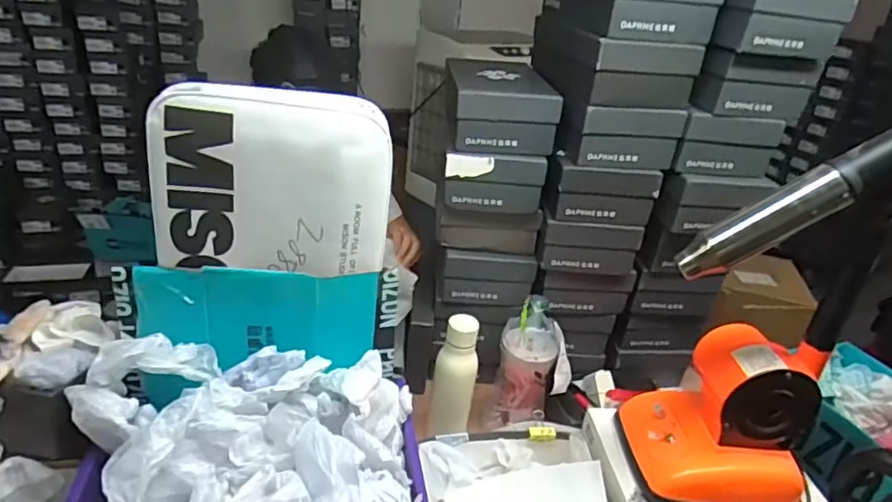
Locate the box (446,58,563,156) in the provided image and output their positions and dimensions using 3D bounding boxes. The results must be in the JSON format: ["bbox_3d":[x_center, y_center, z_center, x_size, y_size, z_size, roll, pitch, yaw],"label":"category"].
[{"bbox_3d":[0.089,-0.243,0.972,0.151,0.099,0.213,4,27,-6],"label":"box"}]

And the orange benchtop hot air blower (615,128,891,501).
[{"bbox_3d":[0.386,0.093,0.717,0.224,0.486,0.146,7,27,0],"label":"orange benchtop hot air blower"}]

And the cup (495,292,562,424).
[{"bbox_3d":[0.136,0.184,0.970,0.091,0.209,0.095,5,27,-3],"label":"cup"}]

